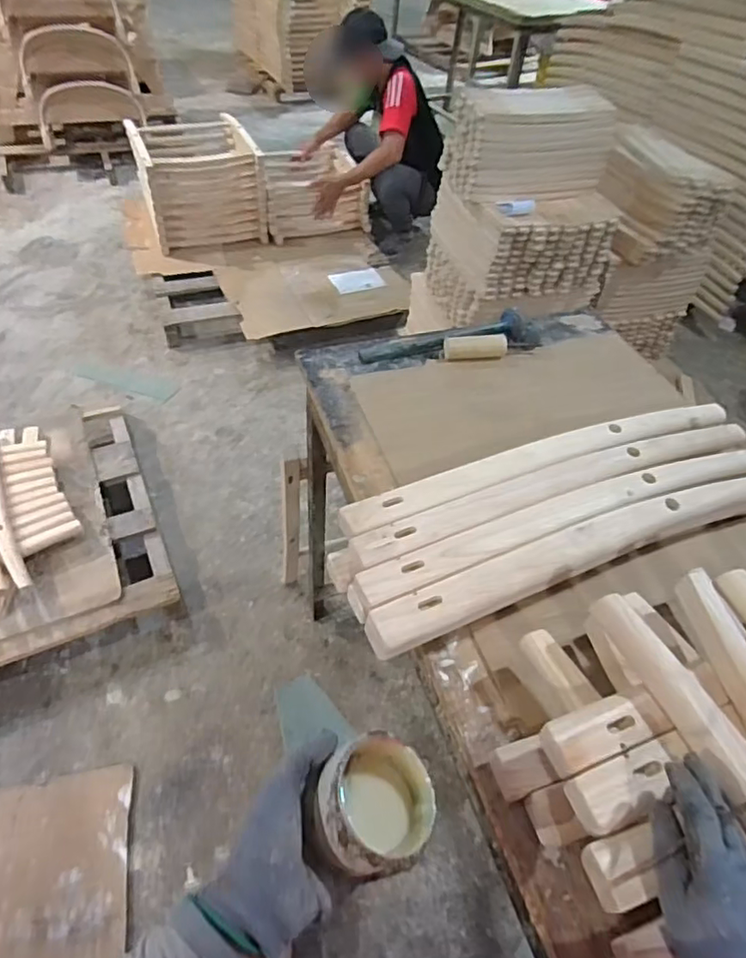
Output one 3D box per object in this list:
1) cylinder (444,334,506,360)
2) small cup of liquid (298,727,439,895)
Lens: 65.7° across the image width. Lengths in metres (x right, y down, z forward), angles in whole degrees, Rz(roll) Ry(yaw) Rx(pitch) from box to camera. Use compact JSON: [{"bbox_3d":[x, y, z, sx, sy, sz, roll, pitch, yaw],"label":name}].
[{"bbox_3d":[0.177,-0.231,1.005,0.107,0.029,0.034,-4,50,-9],"label":"cylinder"},{"bbox_3d":[0.003,0.228,0.404,0.076,0.058,0.088,23,51,15],"label":"small cup of liquid"}]

